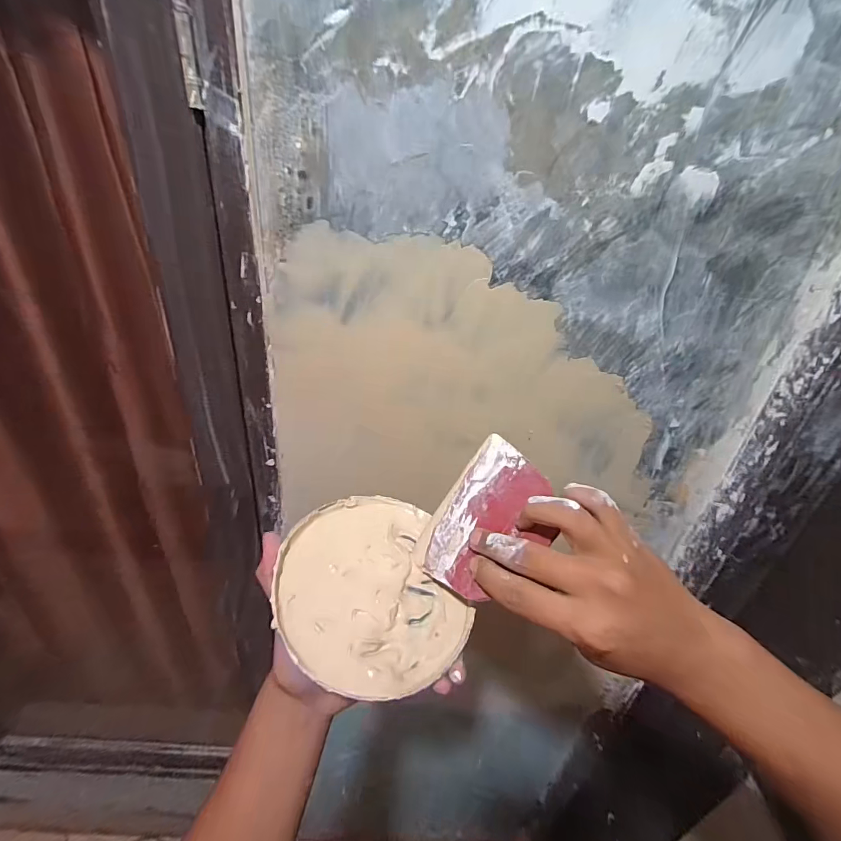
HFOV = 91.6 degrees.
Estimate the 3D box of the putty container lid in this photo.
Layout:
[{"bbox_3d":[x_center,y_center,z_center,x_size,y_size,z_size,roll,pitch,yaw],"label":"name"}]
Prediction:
[{"bbox_3d":[-0.038,0.123,0.308,0.129,0.010,0.147,1,43,-26],"label":"putty container lid"}]

